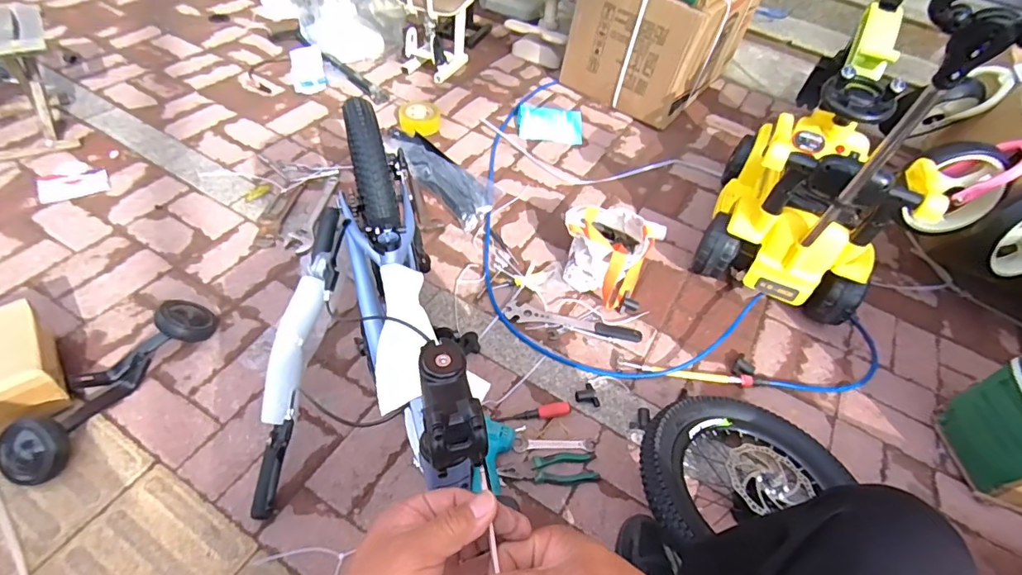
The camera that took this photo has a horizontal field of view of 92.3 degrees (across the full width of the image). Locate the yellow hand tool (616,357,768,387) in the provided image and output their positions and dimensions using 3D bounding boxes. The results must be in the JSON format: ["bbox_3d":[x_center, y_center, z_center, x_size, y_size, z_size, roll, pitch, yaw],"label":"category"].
[{"bbox_3d":[0.393,0.185,1.057,0.318,0.020,0.029,8,50,1],"label":"yellow hand tool"}]

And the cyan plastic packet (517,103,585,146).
[{"bbox_3d":[0.129,-0.541,1.628,0.216,0.016,0.148,5,66,0],"label":"cyan plastic packet"}]

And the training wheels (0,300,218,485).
[{"bbox_3d":[-0.720,0.166,0.894,0.118,0.070,0.385,22,51,13],"label":"training wheels"}]

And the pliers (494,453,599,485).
[{"bbox_3d":[0.069,0.328,0.890,0.181,0.024,0.054,0,50,-6],"label":"pliers"}]

